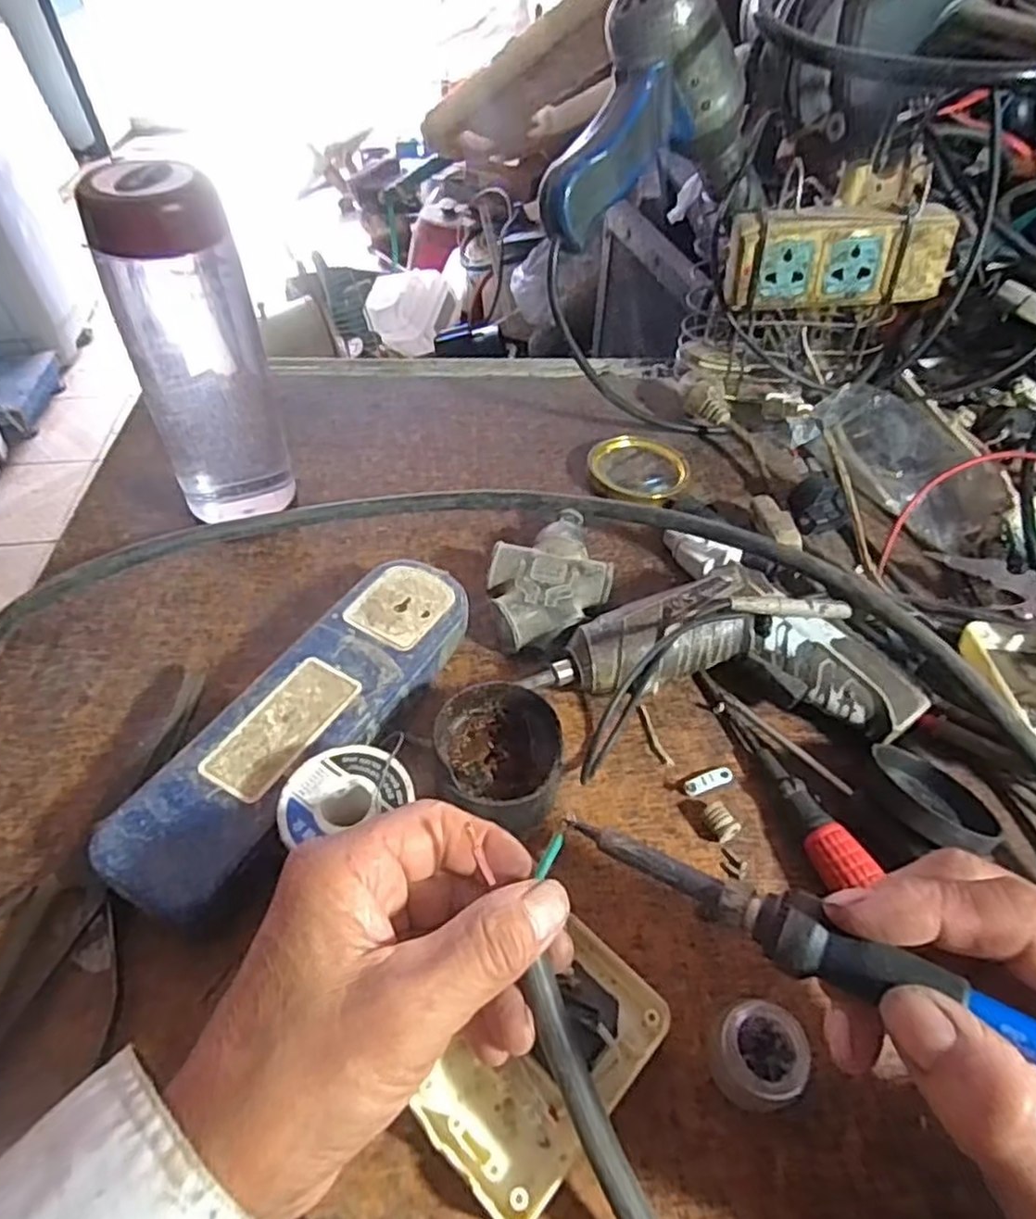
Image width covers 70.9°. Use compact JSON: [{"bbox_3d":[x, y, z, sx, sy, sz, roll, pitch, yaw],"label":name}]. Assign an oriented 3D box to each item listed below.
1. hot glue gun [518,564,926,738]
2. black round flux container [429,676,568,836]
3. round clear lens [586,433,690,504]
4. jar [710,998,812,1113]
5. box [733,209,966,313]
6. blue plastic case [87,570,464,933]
[{"bbox_3d":[0.106,0.019,0.374,0.179,0.050,0.075,7,49,7],"label":"hot glue gun"},{"bbox_3d":[-0.008,0.069,0.337,0.059,0.037,0.064,0,49,0],"label":"black round flux container"},{"bbox_3d":[0.083,-0.097,0.502,0.066,0.020,0.059,8,49,7],"label":"round clear lens"},{"bbox_3d":[0.090,0.166,0.271,0.031,0.019,0.033,0,49,0],"label":"jar"},{"bbox_3d":[0.207,-0.233,0.477,0.137,0.055,0.037,2,49,2],"label":"box"},{"bbox_3d":[-0.097,0.051,0.343,0.064,0.031,0.198,24,53,20],"label":"blue plastic case"}]

